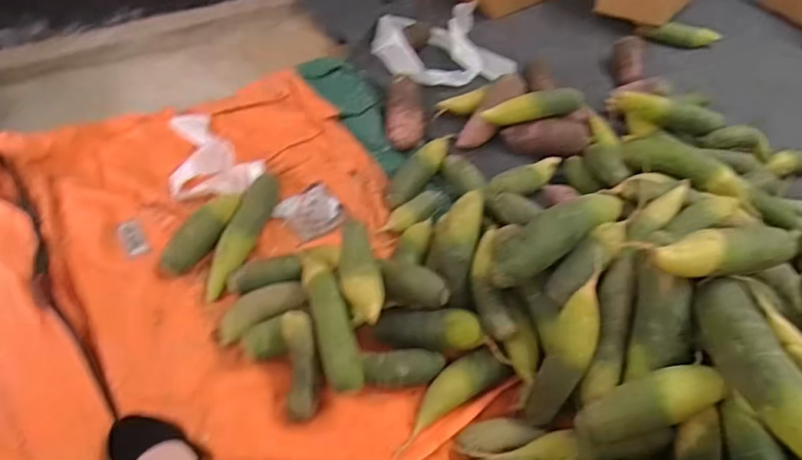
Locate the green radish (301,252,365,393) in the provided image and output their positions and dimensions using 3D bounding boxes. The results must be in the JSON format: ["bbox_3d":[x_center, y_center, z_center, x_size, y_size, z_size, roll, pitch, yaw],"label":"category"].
[{"bbox_3d":[-0.107,0.116,0.814,0.051,0.054,0.253,-11,53,-14],"label":"green radish"}]

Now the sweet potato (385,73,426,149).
[{"bbox_3d":[0.011,-0.265,1.185,0.083,0.058,0.211,2,51,-3],"label":"sweet potato"}]

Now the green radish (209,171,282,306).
[{"bbox_3d":[-0.273,0.004,0.940,0.050,0.054,0.230,16,52,8],"label":"green radish"}]

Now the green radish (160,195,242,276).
[{"bbox_3d":[-0.336,0.001,0.949,0.055,0.046,0.183,26,54,15],"label":"green radish"}]

